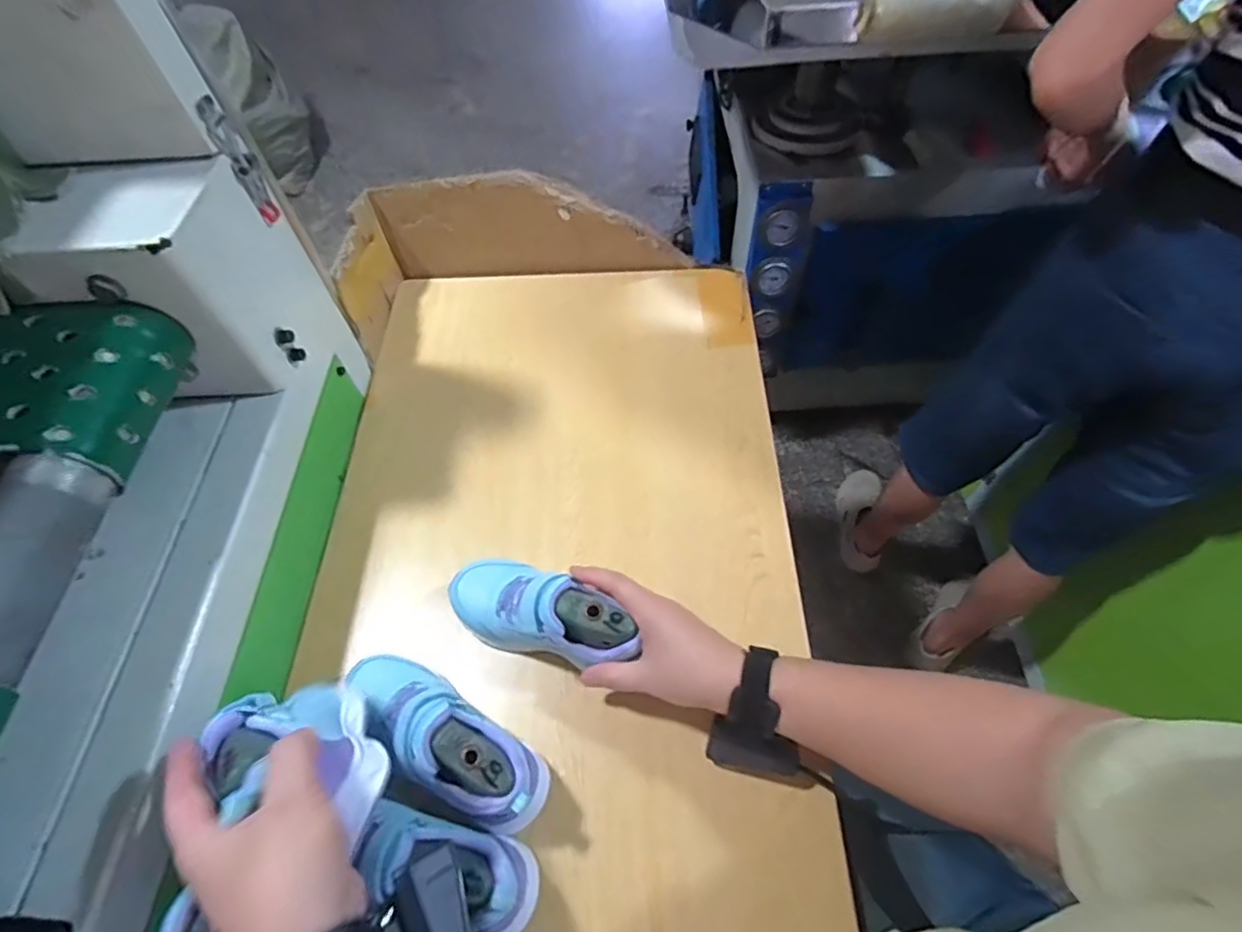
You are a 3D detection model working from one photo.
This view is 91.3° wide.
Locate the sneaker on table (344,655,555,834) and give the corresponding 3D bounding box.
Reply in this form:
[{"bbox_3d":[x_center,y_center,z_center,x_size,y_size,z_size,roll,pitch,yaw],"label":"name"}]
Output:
[{"bbox_3d":[-0.145,0.210,0.476,0.193,0.087,0.066,29,64,18],"label":"sneaker on table"}]

